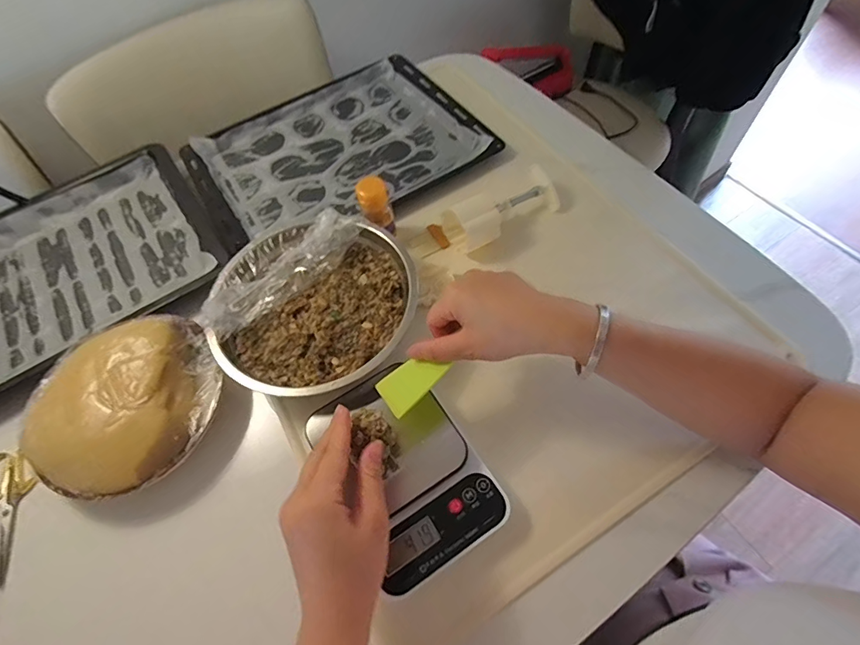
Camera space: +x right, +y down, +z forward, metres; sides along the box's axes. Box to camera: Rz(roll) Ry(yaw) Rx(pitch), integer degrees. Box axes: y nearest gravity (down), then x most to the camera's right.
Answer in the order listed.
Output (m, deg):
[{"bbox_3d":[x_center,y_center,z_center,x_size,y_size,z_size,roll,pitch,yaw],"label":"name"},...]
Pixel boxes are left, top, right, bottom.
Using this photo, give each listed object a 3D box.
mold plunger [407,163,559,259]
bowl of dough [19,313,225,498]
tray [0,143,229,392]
[{"bbox_3d":[0.071,-0.136,0.550,0.194,0.058,0.077,-24,62,-9],"label":"mold plunger"},{"bbox_3d":[-0.306,0.082,0.452,0.171,0.066,0.175,-2,61,3],"label":"bowl of dough"},{"bbox_3d":[-0.485,-0.072,0.572,0.379,0.034,0.299,-33,64,-14],"label":"tray"}]

